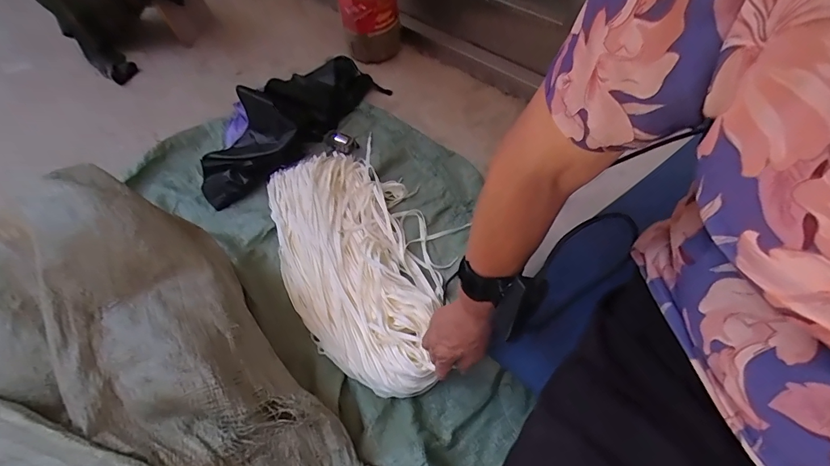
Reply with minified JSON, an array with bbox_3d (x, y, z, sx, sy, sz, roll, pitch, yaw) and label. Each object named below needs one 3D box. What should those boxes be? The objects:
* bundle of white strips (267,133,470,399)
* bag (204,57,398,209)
[{"bbox_3d":[-0.107,0.028,0.770,0.269,0.071,0.553,-20,52,-9],"label":"bundle of white strips"},{"bbox_3d":[-0.293,-0.287,0.965,0.184,0.123,0.513,37,62,23],"label":"bag"}]

